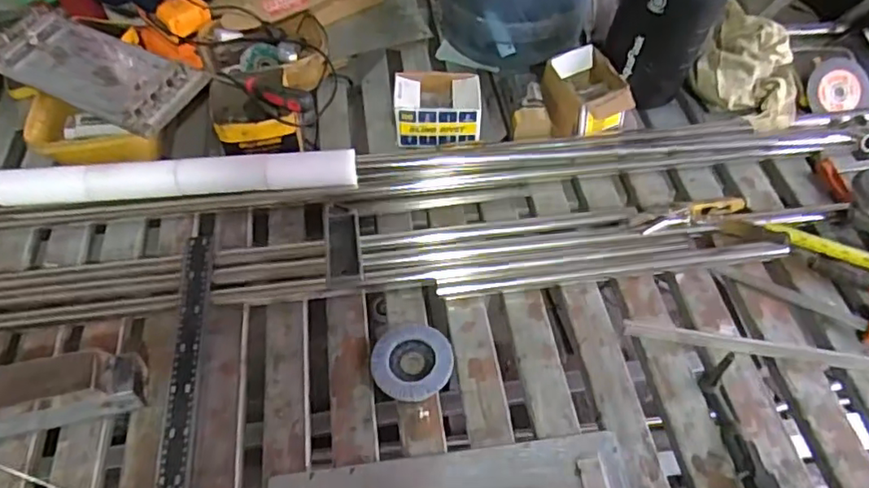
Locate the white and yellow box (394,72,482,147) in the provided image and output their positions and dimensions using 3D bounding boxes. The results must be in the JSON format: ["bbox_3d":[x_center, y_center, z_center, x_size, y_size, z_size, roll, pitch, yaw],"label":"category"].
[{"bbox_3d":[0.005,-0.214,0.946,0.131,0.077,0.104,-1,55,0],"label":"white and yellow box"}]

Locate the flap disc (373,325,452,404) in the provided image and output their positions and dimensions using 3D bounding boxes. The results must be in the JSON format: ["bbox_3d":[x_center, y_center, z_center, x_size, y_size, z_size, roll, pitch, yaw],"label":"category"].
[{"bbox_3d":[-0.027,0.142,0.735,0.096,0.011,0.095,0,55,0],"label":"flap disc"}]

